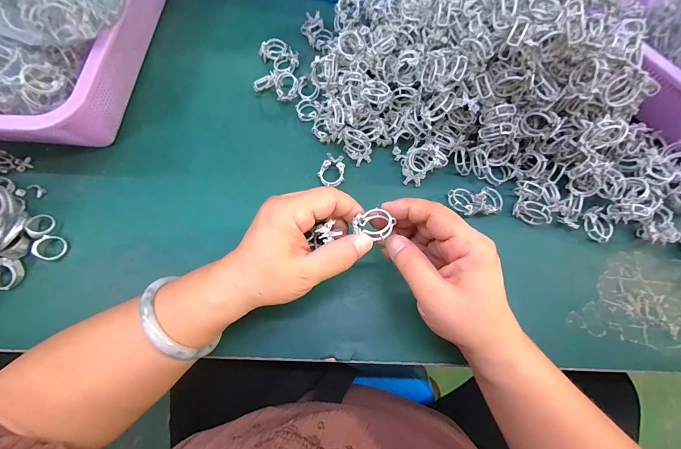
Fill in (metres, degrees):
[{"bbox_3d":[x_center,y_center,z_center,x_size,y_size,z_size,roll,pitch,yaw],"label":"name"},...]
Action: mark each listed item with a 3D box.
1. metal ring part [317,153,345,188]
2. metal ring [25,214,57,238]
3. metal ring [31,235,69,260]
[{"bbox_3d":[-0.009,-0.054,0.313,0.026,0.013,0.033,13,71,5],"label":"metal ring part"},{"bbox_3d":[-0.289,0.001,0.291,0.020,0.005,0.024,30,55,-28],"label":"metal ring"},{"bbox_3d":[-0.274,0.022,0.286,0.025,0.010,0.023,0,71,0],"label":"metal ring"}]

